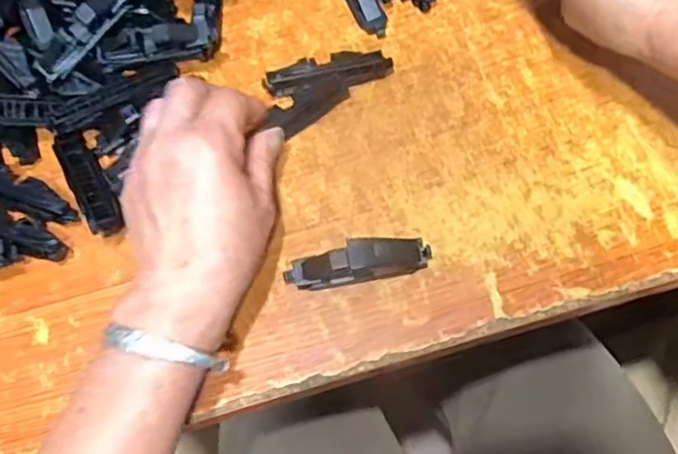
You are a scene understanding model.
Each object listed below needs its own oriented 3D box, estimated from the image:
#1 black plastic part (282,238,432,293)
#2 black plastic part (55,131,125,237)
[{"bbox_3d":[0.011,0.020,0.358,0.081,0.023,0.020,-8,69,1],"label":"black plastic part"},{"bbox_3d":[-0.151,-0.027,0.384,0.019,0.015,0.073,-29,70,-7],"label":"black plastic part"}]

